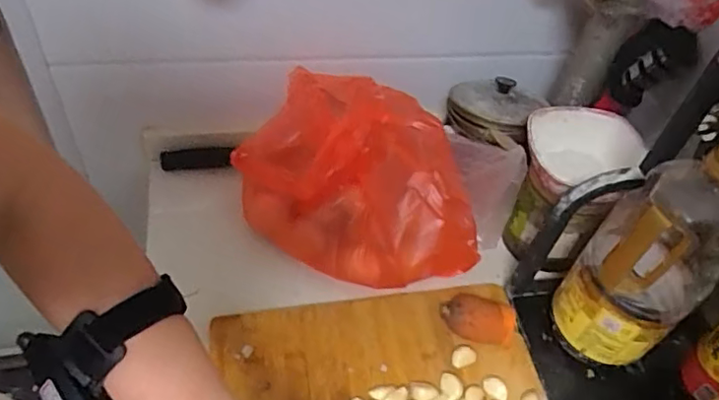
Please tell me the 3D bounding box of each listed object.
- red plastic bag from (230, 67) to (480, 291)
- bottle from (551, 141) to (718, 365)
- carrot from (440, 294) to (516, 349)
[{"bbox_3d":[0.011,-0.019,0.637,0.250,0.122,0.167,23,50,12],"label":"red plastic bag"},{"bbox_3d":[0.246,0.056,0.495,0.094,0.264,0.073,36,54,22],"label":"bottle"},{"bbox_3d":[0.120,0.118,0.587,0.071,0.031,0.047,17,49,7],"label":"carrot"}]

